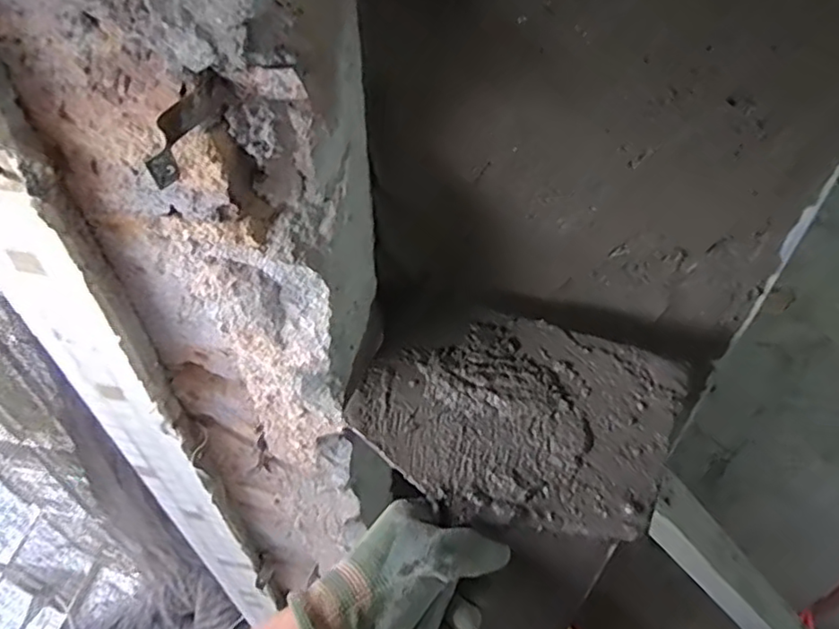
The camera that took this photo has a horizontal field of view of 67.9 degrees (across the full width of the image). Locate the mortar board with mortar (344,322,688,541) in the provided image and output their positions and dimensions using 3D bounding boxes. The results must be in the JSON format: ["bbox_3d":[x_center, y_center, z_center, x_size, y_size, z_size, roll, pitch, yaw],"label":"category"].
[{"bbox_3d":[0.069,0.078,0.492,0.235,0.035,0.169,18,51,19],"label":"mortar board with mortar"}]

